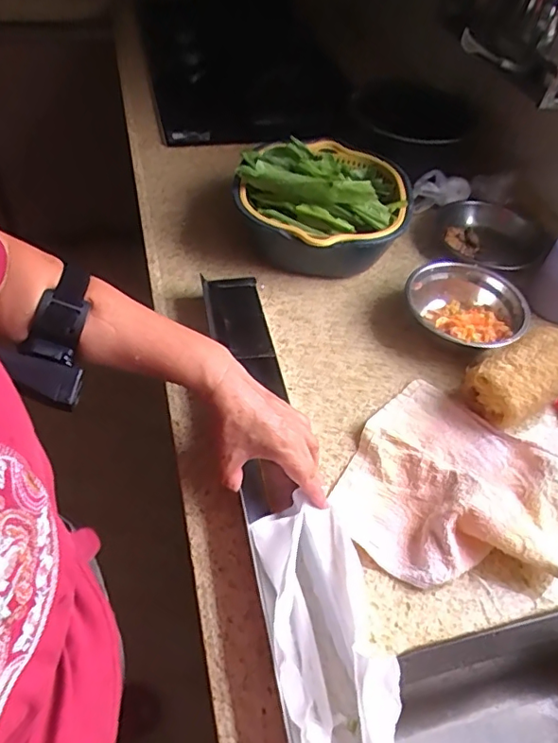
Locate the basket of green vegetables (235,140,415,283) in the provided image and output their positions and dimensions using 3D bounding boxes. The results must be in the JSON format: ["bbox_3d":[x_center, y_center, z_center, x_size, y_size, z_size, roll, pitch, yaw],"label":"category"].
[{"bbox_3d":[0.058,-0.228,0.747,0.225,0.127,0.234,9,50,2],"label":"basket of green vegetables"}]

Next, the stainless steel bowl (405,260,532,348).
[{"bbox_3d":[0.235,-0.079,0.686,0.147,0.058,0.134,3,50,-3],"label":"stainless steel bowl"}]

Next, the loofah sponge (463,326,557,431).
[{"bbox_3d":[0.275,0.002,0.609,0.128,0.071,0.084,-34,61,-28],"label":"loofah sponge"}]

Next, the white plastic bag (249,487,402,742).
[{"bbox_3d":[0.035,0.205,0.418,0.081,0.075,0.223,-5,51,-9],"label":"white plastic bag"}]

